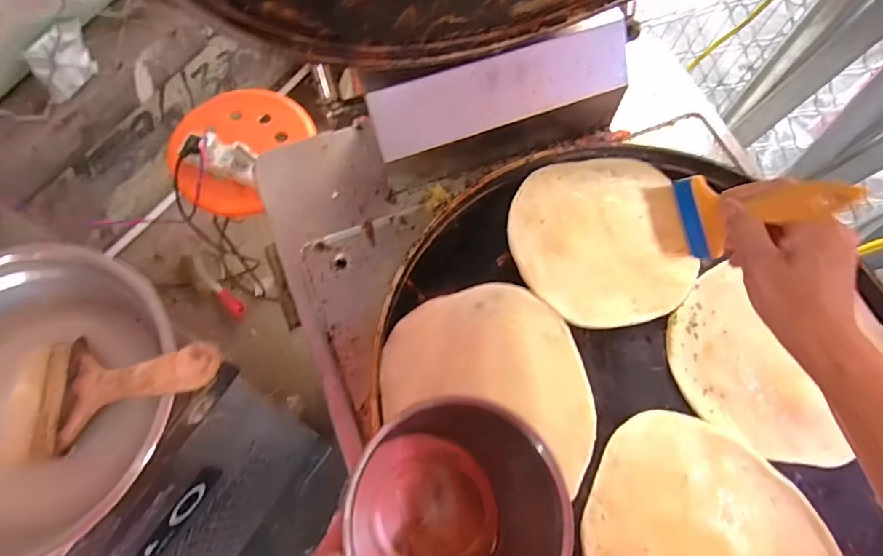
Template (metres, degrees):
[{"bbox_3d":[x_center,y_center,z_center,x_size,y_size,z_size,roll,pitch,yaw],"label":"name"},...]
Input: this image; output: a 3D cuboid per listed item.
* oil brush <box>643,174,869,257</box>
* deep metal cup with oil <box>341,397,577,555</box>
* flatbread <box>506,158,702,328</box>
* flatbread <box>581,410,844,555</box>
[{"bbox_3d":[0.219,-0.051,0.382,0.017,0.178,0.065,-33,96,-13],"label":"oil brush"},{"bbox_3d":[0.002,0.183,0.380,0.153,0.126,0.153,8,60,-14],"label":"deep metal cup with oil"},{"bbox_3d":[0.185,-0.045,0.607,0.198,0.019,0.203,0,68,-1],"label":"flatbread"},{"bbox_3d":[0.249,0.257,0.479,0.233,0.008,0.214,35,72,13],"label":"flatbread"}]

